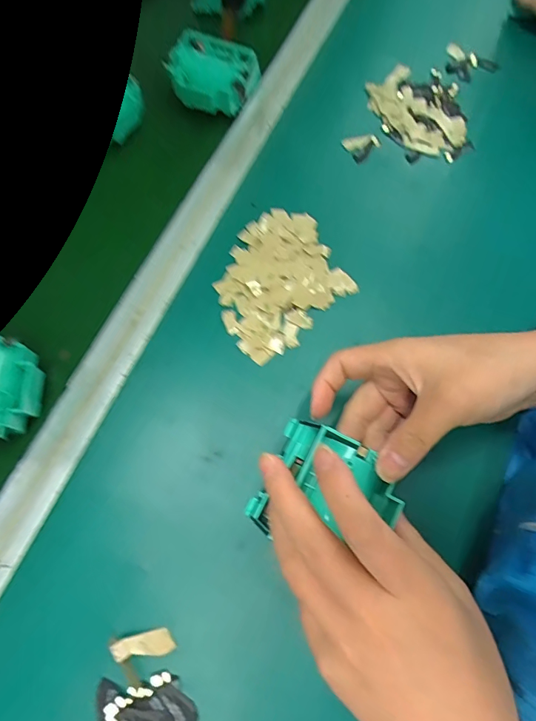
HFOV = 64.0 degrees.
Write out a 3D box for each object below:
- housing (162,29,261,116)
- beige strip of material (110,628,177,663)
[{"bbox_3d":[-0.054,-0.277,0.419,0.073,0.041,0.063,24,73,7],"label":"housing"},{"bbox_3d":[-0.080,0.184,0.278,0.039,0.006,0.014,4,71,-21],"label":"beige strip of material"}]

